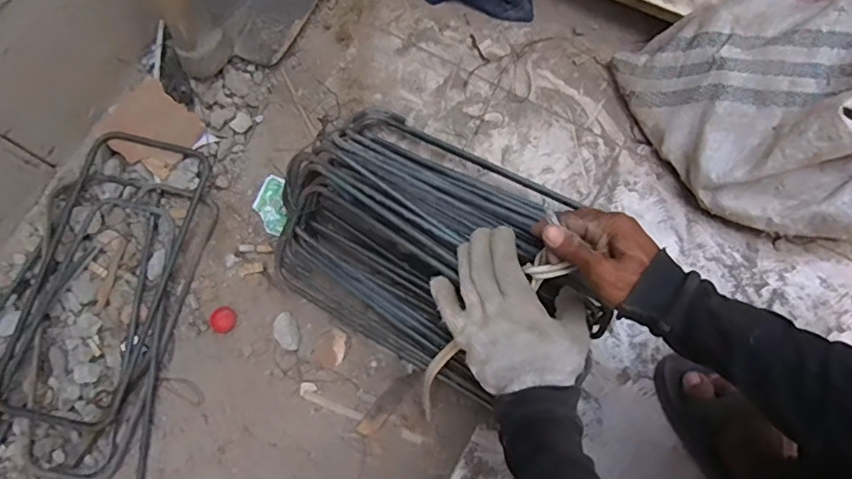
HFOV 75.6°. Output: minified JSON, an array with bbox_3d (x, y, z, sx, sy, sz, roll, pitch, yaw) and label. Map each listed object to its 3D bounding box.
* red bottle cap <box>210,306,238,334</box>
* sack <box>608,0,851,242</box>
[{"bbox_3d":[-0.248,0.099,0.674,0.031,0.005,0.031,0,75,1],"label":"red bottle cap"},{"bbox_3d":[0.478,-0.172,0.637,0.362,0.203,0.327,-20,76,-4],"label":"sack"}]

